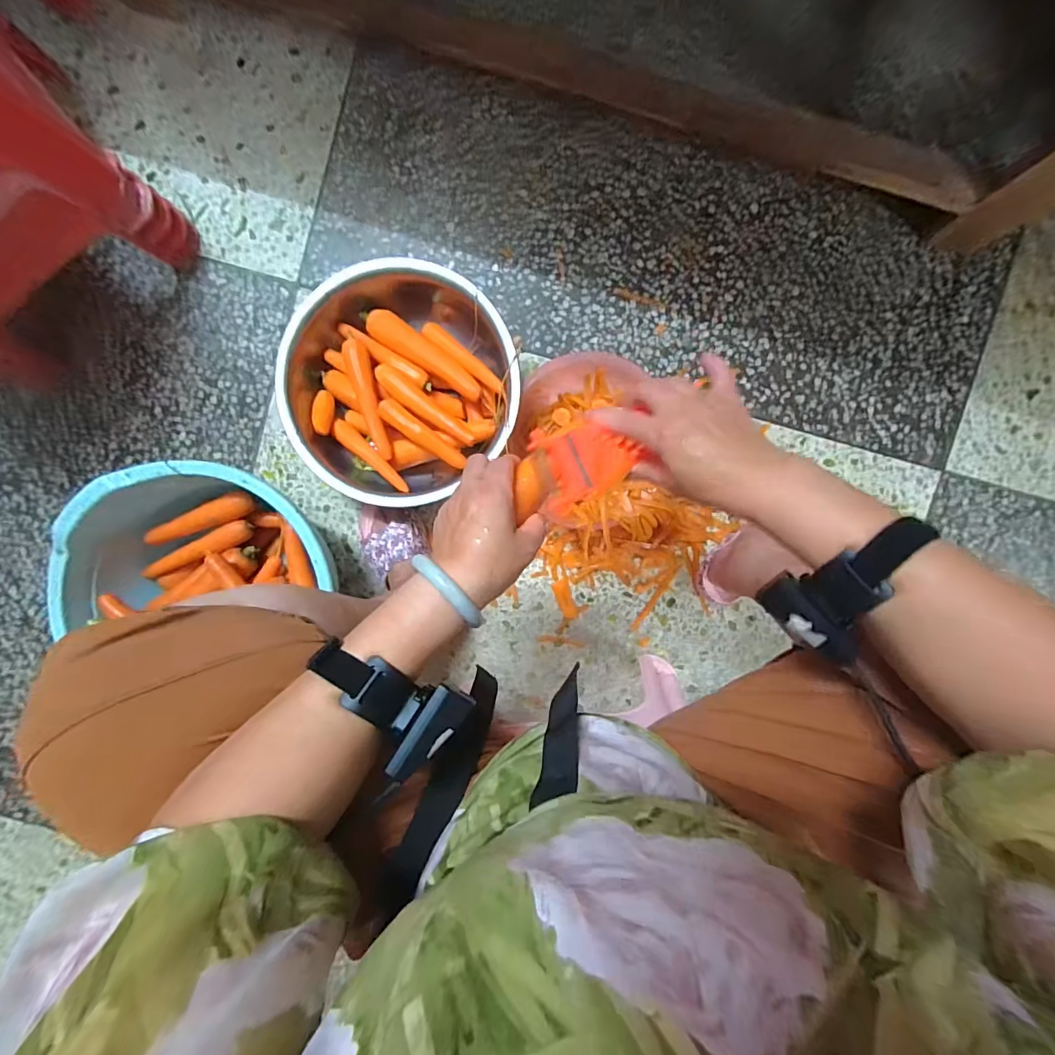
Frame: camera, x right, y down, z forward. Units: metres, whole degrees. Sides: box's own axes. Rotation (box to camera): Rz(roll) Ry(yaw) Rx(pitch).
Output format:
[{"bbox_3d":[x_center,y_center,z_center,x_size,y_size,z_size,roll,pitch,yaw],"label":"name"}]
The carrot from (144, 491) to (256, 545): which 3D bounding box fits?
[{"bbox_3d":[-0.487,-0.017,0.676,0.145,0.031,0.040,-18,94,1],"label":"carrot"}]

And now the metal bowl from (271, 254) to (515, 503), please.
[{"bbox_3d":[-0.194,-0.221,0.698,0.326,0.122,0.307,0,95,0],"label":"metal bowl"}]

